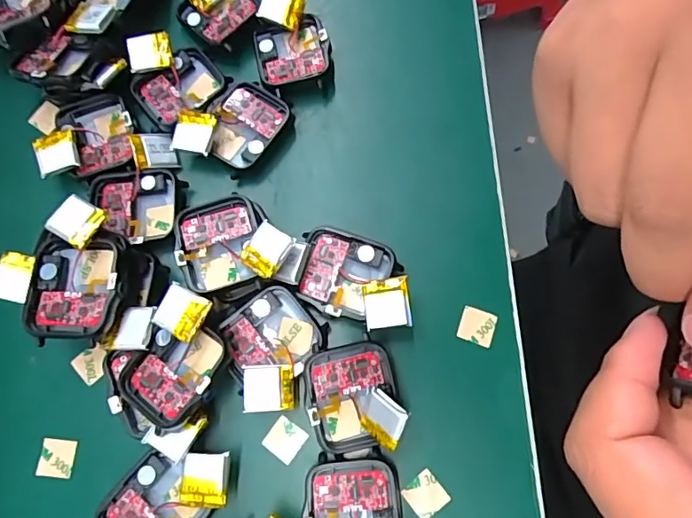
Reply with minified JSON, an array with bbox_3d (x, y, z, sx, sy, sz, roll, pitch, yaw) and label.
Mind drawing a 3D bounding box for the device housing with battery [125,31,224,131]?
[{"bbox_3d":[-0.089,-0.094,0.259,0.042,0.015,0.050,-33,75,-5],"label":"device housing with battery"}]

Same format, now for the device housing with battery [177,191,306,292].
[{"bbox_3d":[-0.049,-0.008,0.225,0.052,0.026,0.045,-15,74,0],"label":"device housing with battery"}]

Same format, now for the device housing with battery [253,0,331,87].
[{"bbox_3d":[-0.030,-0.116,0.262,0.037,0.013,0.052,-14,74,0],"label":"device housing with battery"}]

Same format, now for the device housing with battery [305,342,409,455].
[{"bbox_3d":[0.003,0.058,0.211,0.037,0.022,0.042,-11,74,1],"label":"device housing with battery"}]

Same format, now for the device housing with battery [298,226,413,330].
[{"bbox_3d":[0.005,0.009,0.228,0.054,0.019,0.038,20,77,9],"label":"device housing with battery"}]

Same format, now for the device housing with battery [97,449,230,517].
[{"bbox_3d":[-0.074,0.099,0.208,0.037,0.019,0.055,39,80,13],"label":"device housing with battery"}]

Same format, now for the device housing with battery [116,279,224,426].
[{"bbox_3d":[-0.071,0.042,0.213,0.036,0.019,0.052,26,78,11],"label":"device housing with battery"}]

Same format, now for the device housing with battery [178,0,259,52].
[{"bbox_3d":[-0.070,-0.135,0.268,0.045,0.011,0.036,41,81,13],"label":"device housing with battery"}]

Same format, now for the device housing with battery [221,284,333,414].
[{"bbox_3d":[-0.032,0.038,0.216,0.044,0.012,0.046,-35,75,-6],"label":"device housing with battery"}]

